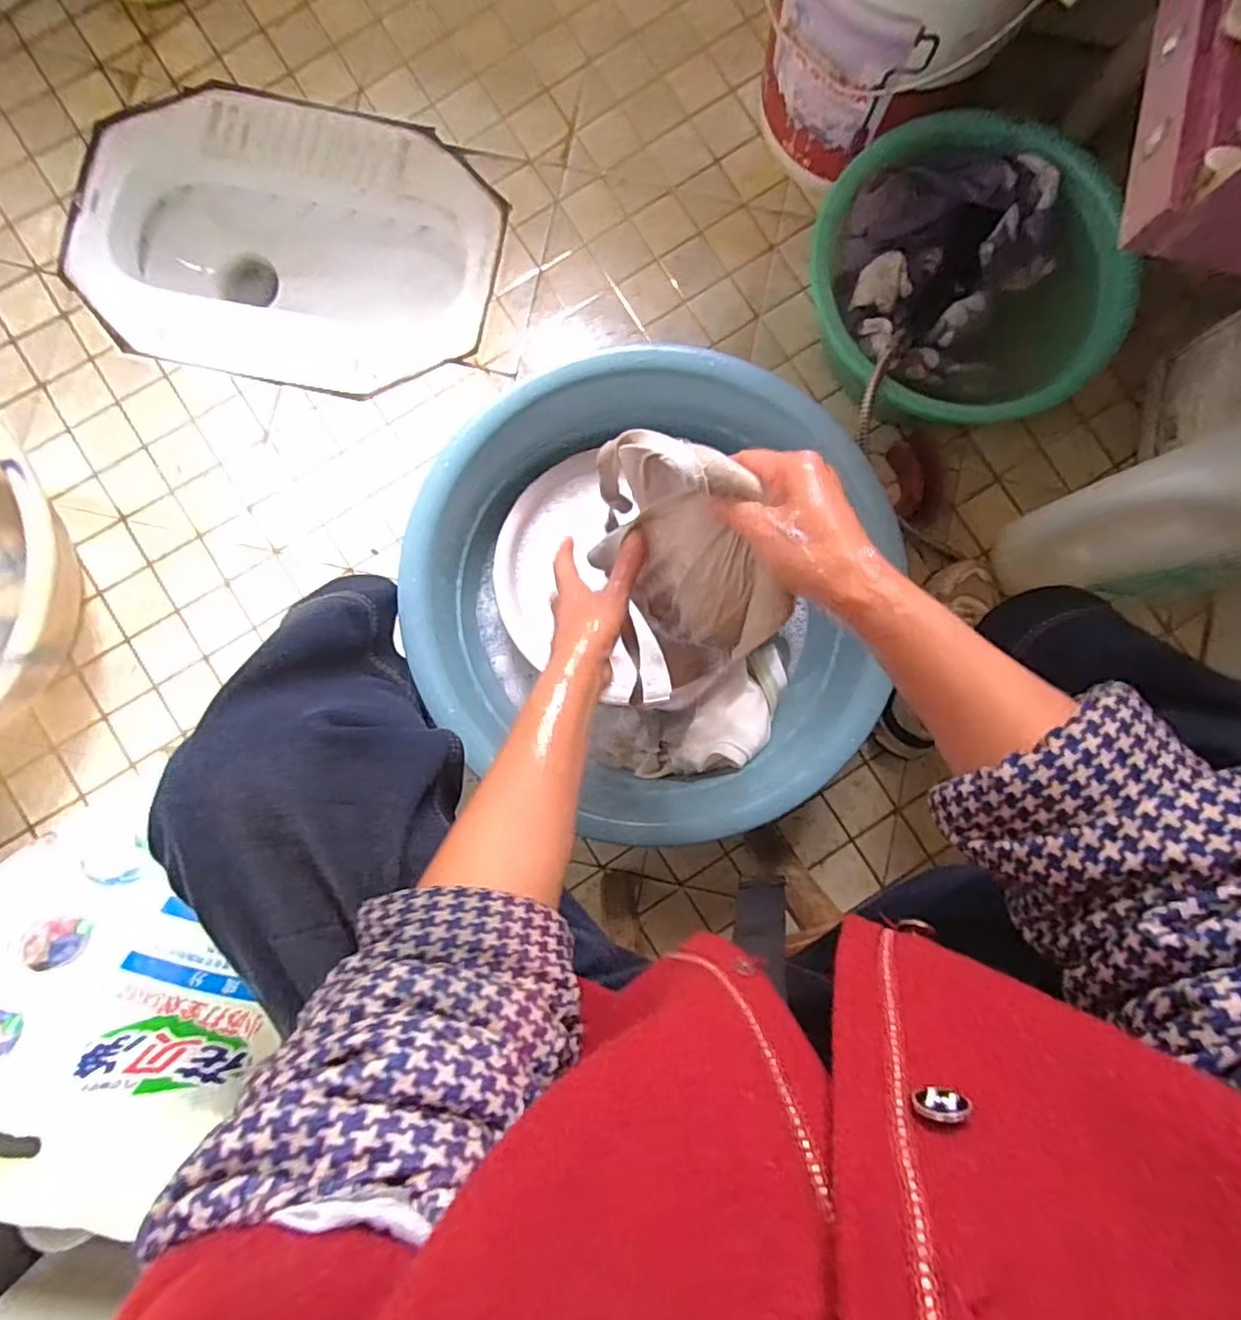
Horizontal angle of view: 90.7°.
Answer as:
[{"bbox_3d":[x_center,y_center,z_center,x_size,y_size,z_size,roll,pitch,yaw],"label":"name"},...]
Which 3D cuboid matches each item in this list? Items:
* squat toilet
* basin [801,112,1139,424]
[{"bbox_3d":[-0.467,-0.581,0.909,0.589,0.123,0.401,12,86,1],"label":"squat toilet"},{"bbox_3d":[0.382,-0.446,0.745,0.325,0.163,0.296,0,86,0],"label":"basin"}]

